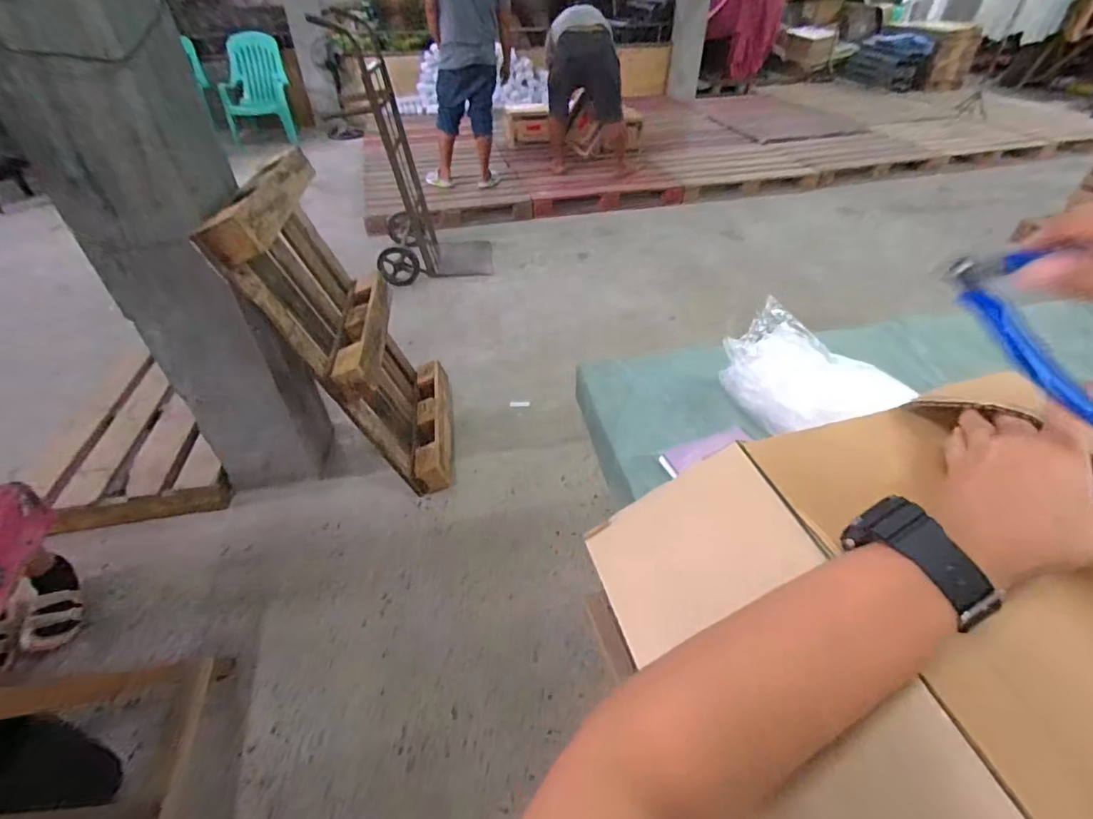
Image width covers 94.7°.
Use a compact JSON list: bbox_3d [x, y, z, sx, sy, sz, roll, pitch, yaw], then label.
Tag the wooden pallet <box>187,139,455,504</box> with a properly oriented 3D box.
[{"bbox_3d":[-0.619,-0.255,1.688,0.159,1.028,0.634,-21,43,5],"label":"wooden pallet"}]

